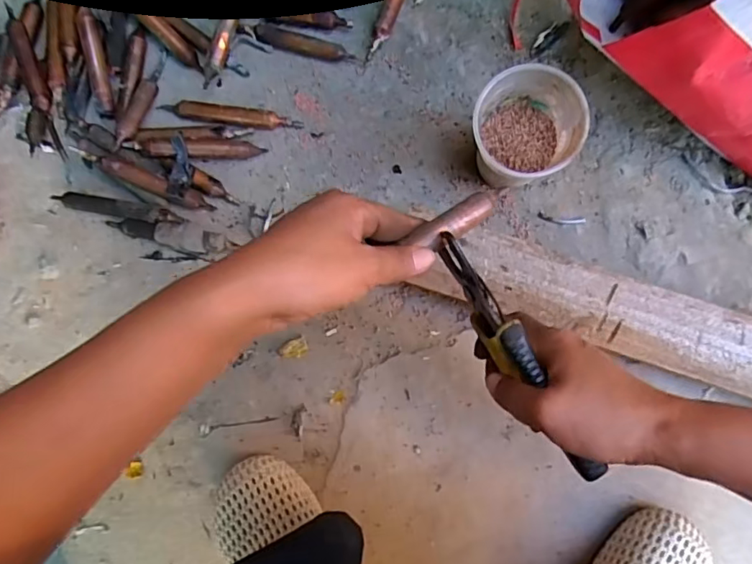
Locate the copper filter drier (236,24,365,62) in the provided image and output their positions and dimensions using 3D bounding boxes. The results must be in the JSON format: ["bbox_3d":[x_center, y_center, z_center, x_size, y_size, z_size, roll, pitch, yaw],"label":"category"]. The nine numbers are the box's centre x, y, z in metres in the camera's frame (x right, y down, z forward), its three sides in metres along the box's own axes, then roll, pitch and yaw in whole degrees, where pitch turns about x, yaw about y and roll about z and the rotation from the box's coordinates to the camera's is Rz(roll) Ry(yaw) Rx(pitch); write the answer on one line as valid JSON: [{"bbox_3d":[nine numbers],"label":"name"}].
[{"bbox_3d":[-0.079,-0.251,0.577,0.125,0.014,0.019,14,87,3],"label":"copper filter drier"}]

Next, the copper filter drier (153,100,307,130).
[{"bbox_3d":[-0.154,-0.174,0.575,0.149,0.016,0.019,7,87,2],"label":"copper filter drier"}]

